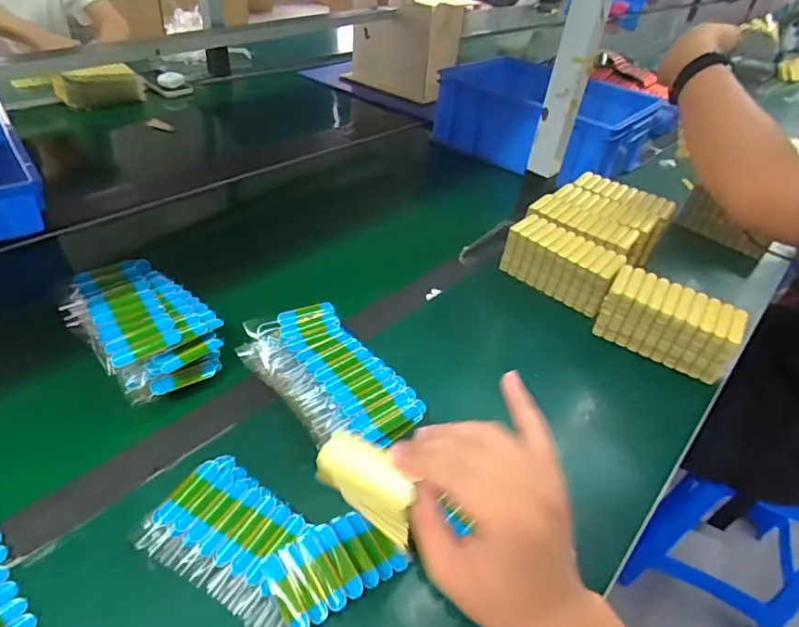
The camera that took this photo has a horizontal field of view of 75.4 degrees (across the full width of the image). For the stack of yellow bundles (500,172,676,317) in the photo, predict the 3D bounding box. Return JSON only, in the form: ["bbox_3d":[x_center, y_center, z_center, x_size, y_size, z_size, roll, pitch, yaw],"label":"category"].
[{"bbox_3d":[0.290,-0.122,0.791,0.163,0.073,0.252,33,45,26],"label":"stack of yellow bundles"}]

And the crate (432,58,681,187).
[{"bbox_3d":[0.298,-0.411,1.107,0.393,0.142,0.284,33,46,27],"label":"crate"}]

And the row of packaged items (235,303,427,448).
[{"bbox_3d":[-0.065,0.060,0.493,0.101,0.023,0.170,-28,52,-36],"label":"row of packaged items"}]

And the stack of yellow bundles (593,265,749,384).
[{"bbox_3d":[0.341,0.011,0.660,0.154,0.077,0.062,27,43,21],"label":"stack of yellow bundles"}]

